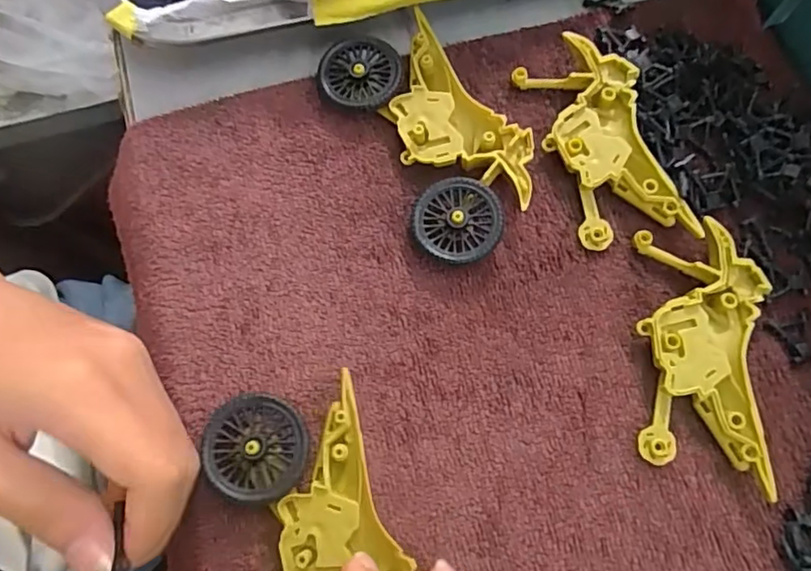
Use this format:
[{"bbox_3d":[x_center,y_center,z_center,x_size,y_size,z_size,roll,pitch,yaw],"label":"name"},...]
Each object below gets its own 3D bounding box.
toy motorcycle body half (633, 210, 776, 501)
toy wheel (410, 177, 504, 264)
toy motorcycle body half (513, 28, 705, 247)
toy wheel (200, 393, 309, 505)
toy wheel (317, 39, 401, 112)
[{"bbox_3d":[0.118,0.024,0.229,0.047,0.010,0.100,7,73,0],"label":"toy motorcycle body half"},{"bbox_3d":[0.022,-0.027,0.241,0.036,0.013,0.037,1,73,-2],"label":"toy wheel"},{"bbox_3d":[0.087,-0.064,0.254,0.047,0.012,0.098,-16,74,-7],"label":"toy motorcycle body half"},{"bbox_3d":[-0.054,0.060,0.209,0.036,0.012,0.037,1,73,-2],"label":"toy wheel"},{"bbox_3d":[-0.020,-0.097,0.262,0.035,0.010,0.034,1,73,-2],"label":"toy wheel"}]

